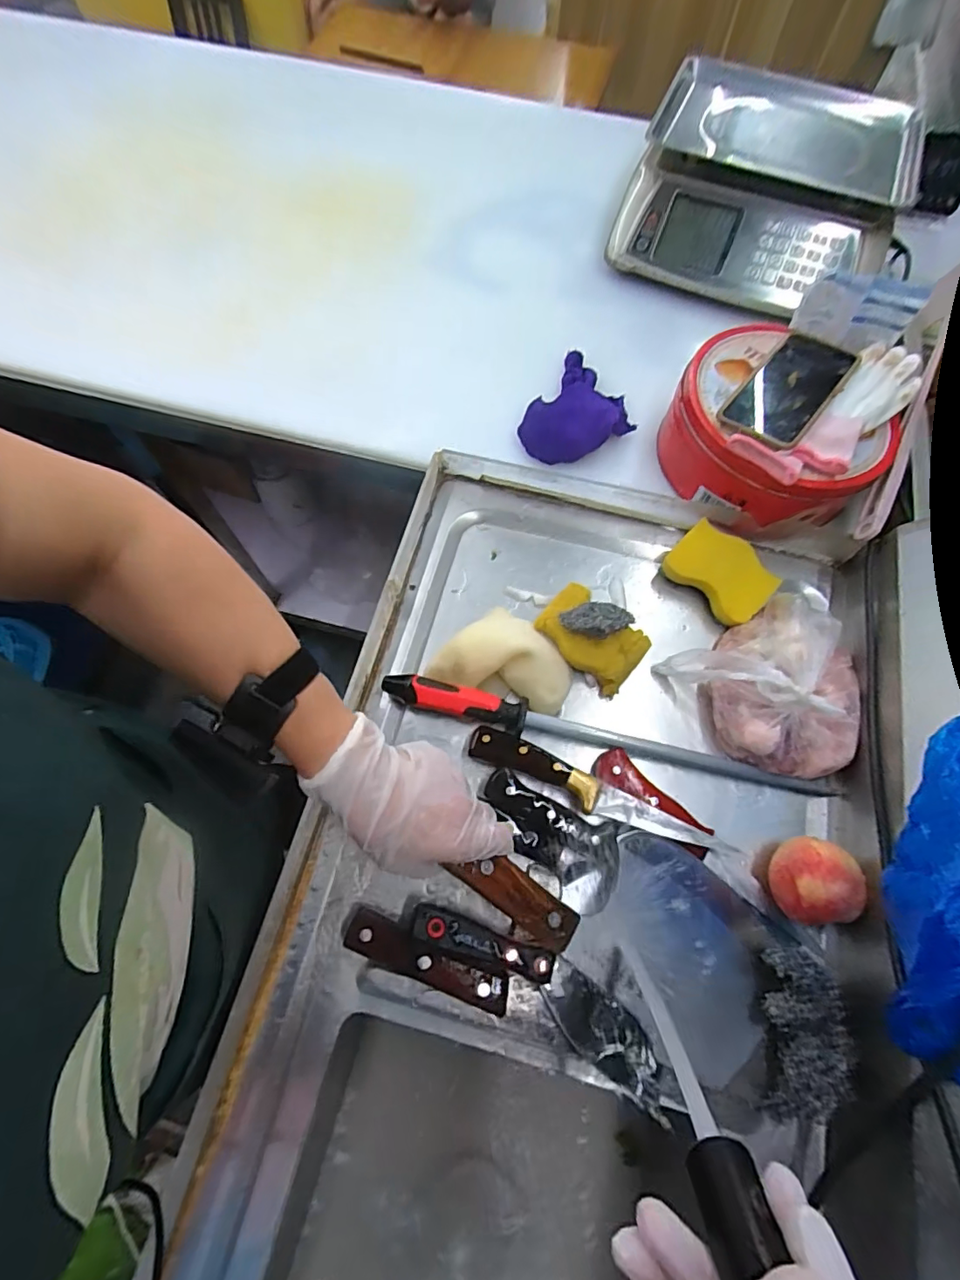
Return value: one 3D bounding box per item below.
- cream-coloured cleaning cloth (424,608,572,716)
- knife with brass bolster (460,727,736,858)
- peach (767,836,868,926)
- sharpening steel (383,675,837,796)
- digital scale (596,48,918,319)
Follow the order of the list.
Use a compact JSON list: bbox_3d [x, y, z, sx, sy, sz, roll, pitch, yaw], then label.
[{"bbox_3d":[0.028,0.014,0.529,0.139,0.039,0.091,21,69,7],"label":"cream-coloured cleaning cloth"},{"bbox_3d":[0.101,0.135,0.474,0.235,0.015,0.031,25,69,9],"label":"knife with brass bolster"},{"bbox_3d":[0.273,0.199,0.446,0.062,0.058,0.062,-4,68,-3],"label":"peach"},{"bbox_3d":[0.116,0.094,0.505,0.421,0.039,0.032,15,68,5],"label":"sharpening steel"},{"bbox_3d":[0.380,-0.602,0.717,0.336,0.129,0.304,22,69,8],"label":"digital scale"}]

